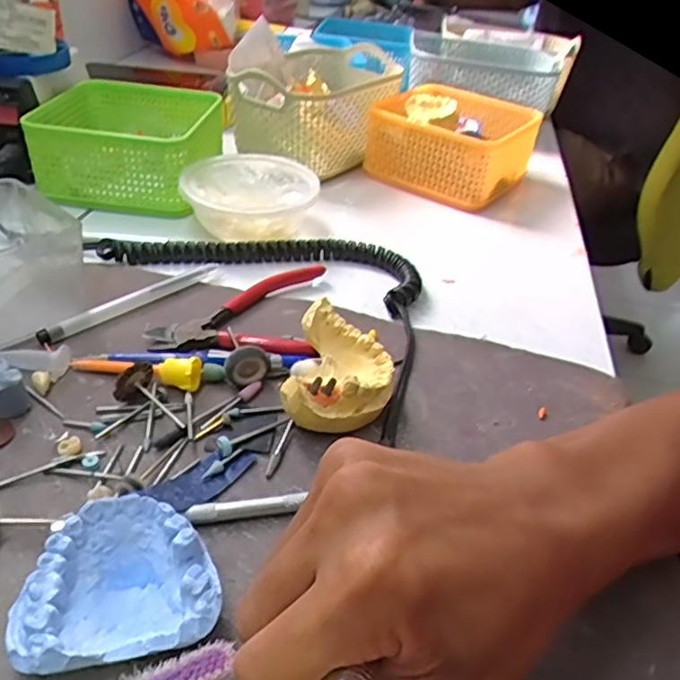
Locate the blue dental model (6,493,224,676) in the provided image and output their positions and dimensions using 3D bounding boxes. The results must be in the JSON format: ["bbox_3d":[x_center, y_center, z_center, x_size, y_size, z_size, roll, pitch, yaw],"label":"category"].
[{"bbox_3d":[-0.081,0.090,0.231,0.067,0.029,0.056,-5,38,-14],"label":"blue dental model"}]

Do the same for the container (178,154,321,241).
[{"bbox_3d":[-0.069,-0.107,0.488,0.098,0.045,0.098,4,37,-3],"label":"container"}]

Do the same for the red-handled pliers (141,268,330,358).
[{"bbox_3d":[-0.060,-0.025,0.397,0.100,0.016,0.106,7,37,2],"label":"red-handled pliers"}]

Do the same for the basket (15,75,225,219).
[{"bbox_3d":[-0.177,-0.168,0.533,0.133,0.063,0.135,7,37,2],"label":"basket"}]

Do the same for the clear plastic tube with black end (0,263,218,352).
[{"bbox_3d":[-0.137,-0.023,0.389,0.141,0.010,0.012,-28,49,-37],"label":"clear plastic tube with black end"}]

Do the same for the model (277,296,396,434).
[{"bbox_3d":[0.001,0.019,0.329,0.052,0.040,0.067,9,37,4],"label":"model"}]

